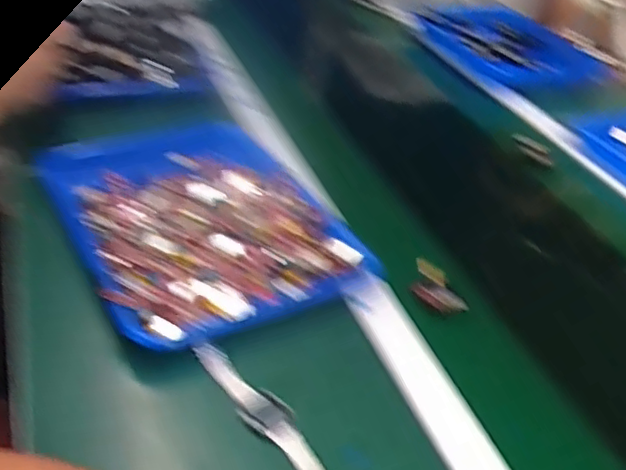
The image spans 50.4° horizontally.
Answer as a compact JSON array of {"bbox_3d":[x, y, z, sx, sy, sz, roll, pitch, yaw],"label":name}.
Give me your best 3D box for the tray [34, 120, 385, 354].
[{"bbox_3d":[-0.133,-0.029,0.714,0.251,0.038,0.372,-16,43,-29],"label":"tray"}]

